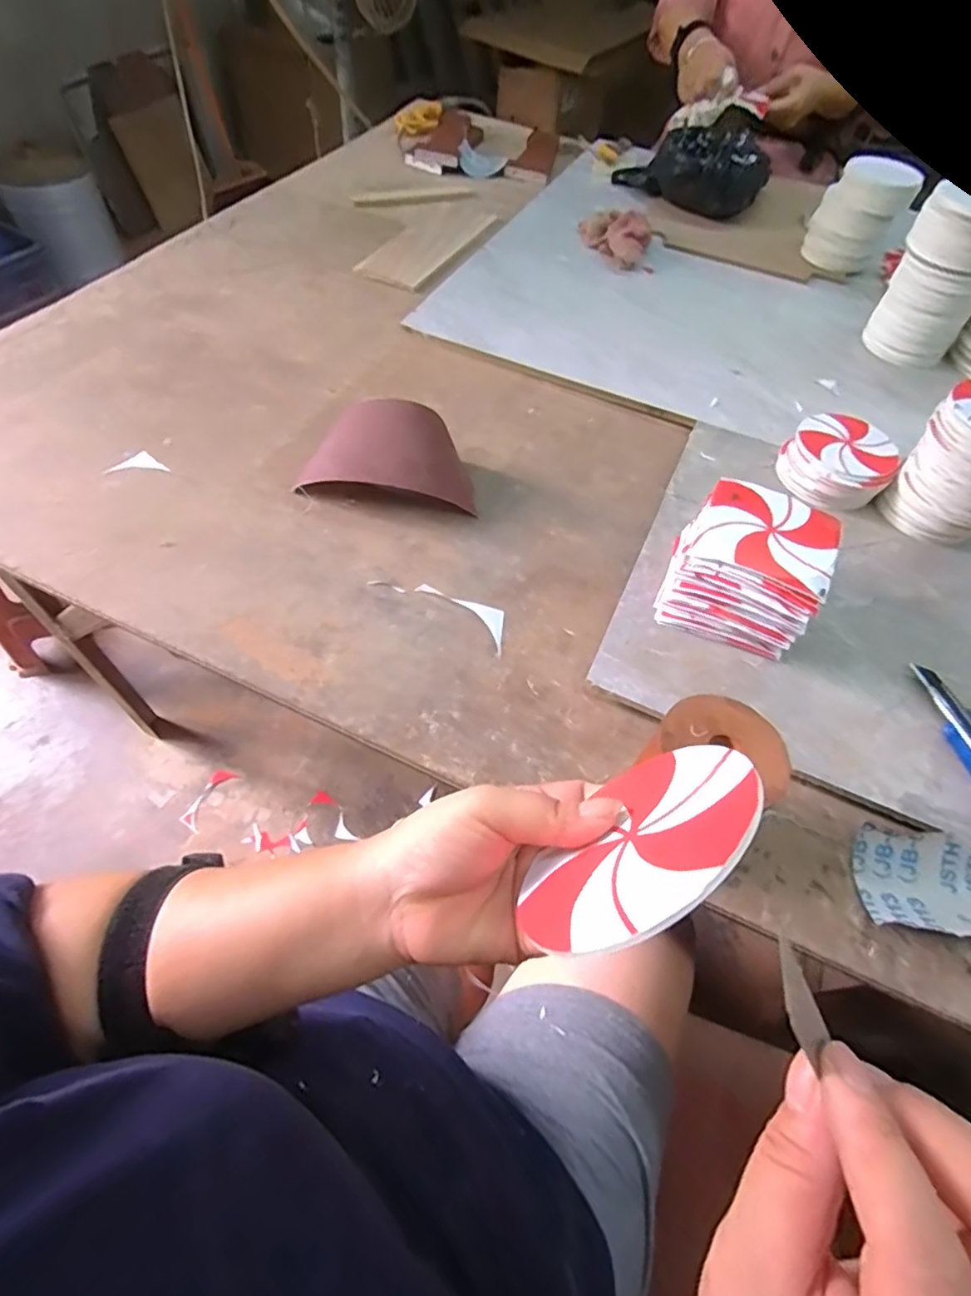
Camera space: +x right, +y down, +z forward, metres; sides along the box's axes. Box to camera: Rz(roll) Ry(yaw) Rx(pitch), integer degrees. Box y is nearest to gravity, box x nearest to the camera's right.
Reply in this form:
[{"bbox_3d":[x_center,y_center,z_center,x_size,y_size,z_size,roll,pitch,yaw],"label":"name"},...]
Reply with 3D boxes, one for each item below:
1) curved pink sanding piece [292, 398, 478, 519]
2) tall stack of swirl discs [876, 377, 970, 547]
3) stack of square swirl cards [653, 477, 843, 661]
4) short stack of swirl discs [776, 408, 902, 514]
[{"bbox_3d":[-0.097,-0.193,0.594,0.175,0.068,0.088,2,56,-2],"label":"curved pink sanding piece"},{"bbox_3d":[0.457,-0.169,0.572,0.093,0.123,0.105,-37,66,-24],"label":"tall stack of swirl discs"},{"bbox_3d":[0.216,-0.067,0.509,0.113,0.083,0.112,21,58,11],"label":"stack of square swirl cards"},{"bbox_3d":[0.367,-0.194,0.632,0.102,0.046,0.106,34,61,18],"label":"short stack of swirl discs"}]

